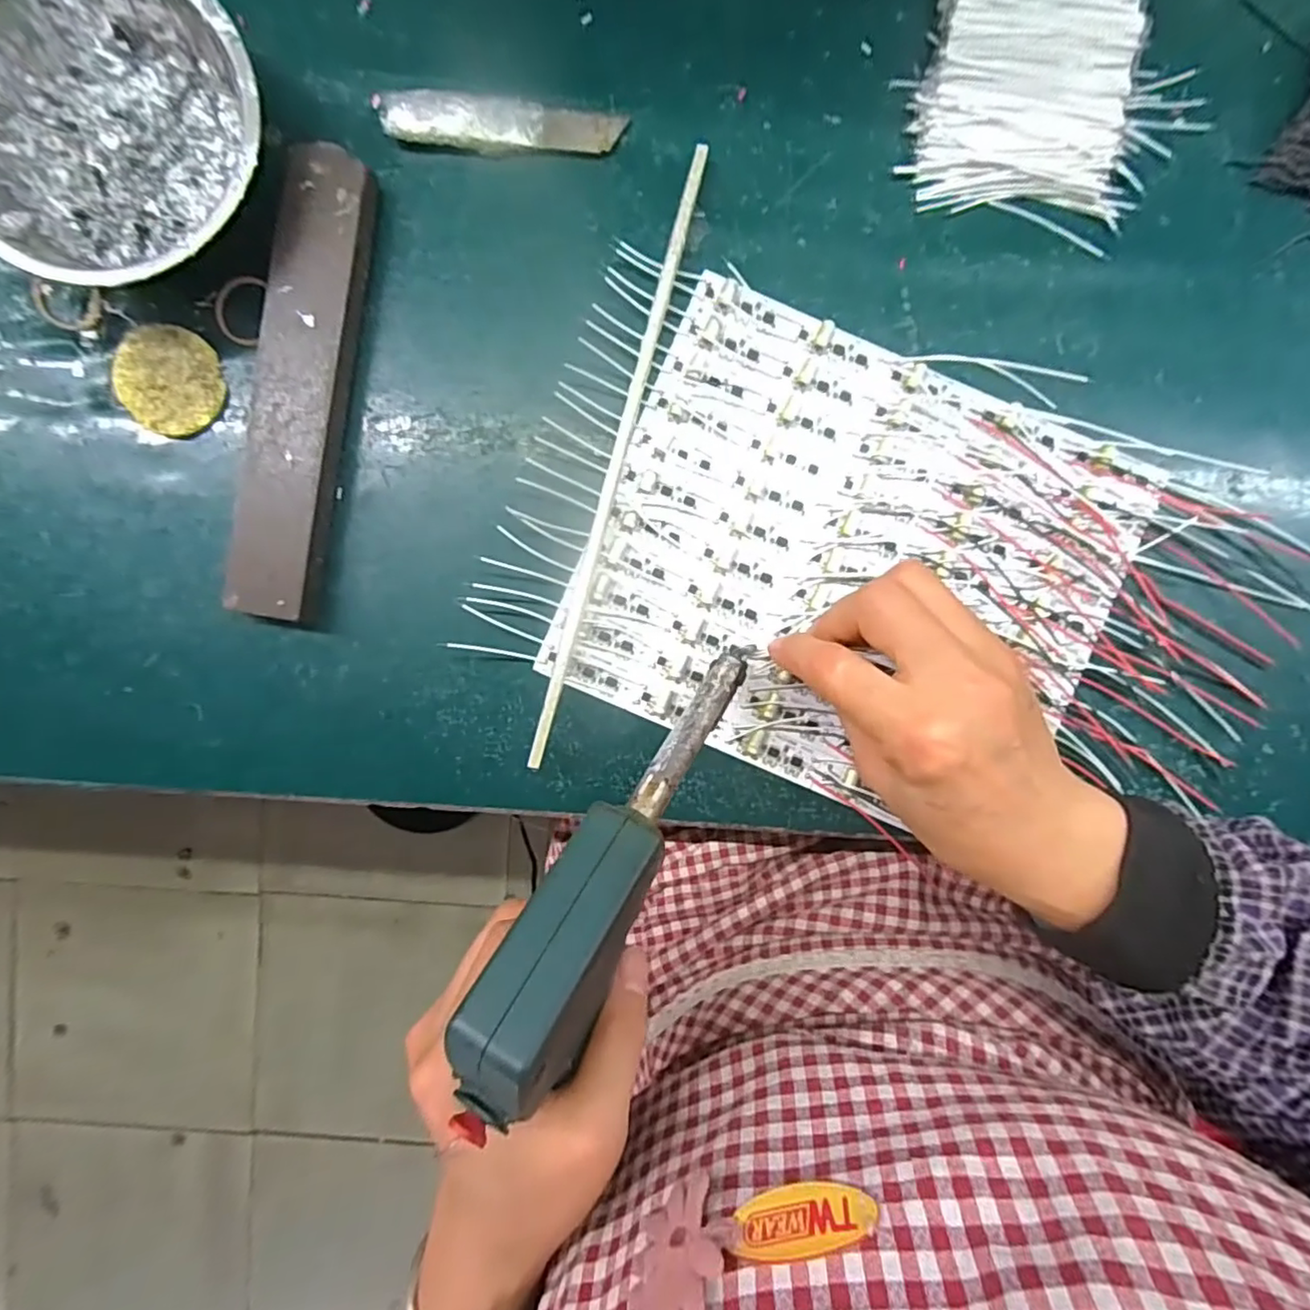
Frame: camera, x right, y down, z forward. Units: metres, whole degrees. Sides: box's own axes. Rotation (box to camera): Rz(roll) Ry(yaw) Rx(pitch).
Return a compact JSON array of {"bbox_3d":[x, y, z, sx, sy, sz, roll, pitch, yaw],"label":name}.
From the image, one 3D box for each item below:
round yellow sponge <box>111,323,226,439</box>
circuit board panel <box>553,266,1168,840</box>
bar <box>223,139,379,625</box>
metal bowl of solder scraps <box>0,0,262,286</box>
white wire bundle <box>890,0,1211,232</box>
[{"bbox_3d":[-0.217,-0.123,0.281,0.047,0.005,0.044,0,92,0],"label":"round yellow sponge"},{"bbox_3d":[0.090,-0.037,0.286,0.228,0.010,0.192,24,92,-1],"label":"circuit board panel"},{"bbox_3d":[-0.155,-0.116,0.278,0.039,0.017,0.198,10,92,0],"label":"bar"},{"bbox_3d":[-0.217,-0.210,0.260,0.120,0.039,0.123,0,92,0],"label":"metal bowl of solder scraps"},{"bbox_3d":[0.176,-0.259,0.276,0.117,0.016,0.123,6,92,0],"label":"white wire bundle"}]

